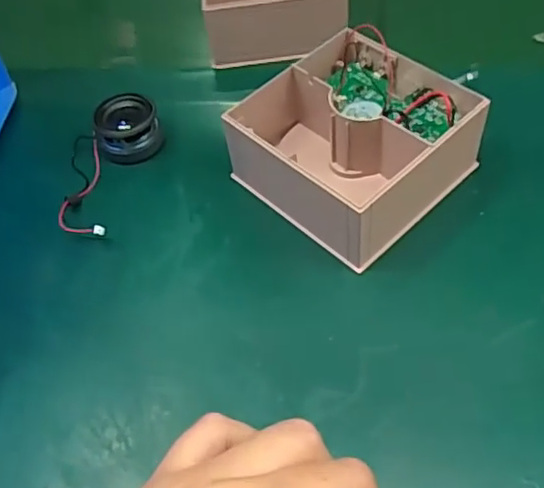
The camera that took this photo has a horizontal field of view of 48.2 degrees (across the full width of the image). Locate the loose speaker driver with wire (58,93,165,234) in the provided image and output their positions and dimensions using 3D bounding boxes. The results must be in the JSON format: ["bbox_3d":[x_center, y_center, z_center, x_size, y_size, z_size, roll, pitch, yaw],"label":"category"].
[{"bbox_3d":[-0.104,-0.047,0.364,0.055,0.025,0.094,14,68,16],"label":"loose speaker driver with wire"}]

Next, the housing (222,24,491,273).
[{"bbox_3d":[0.046,-0.057,0.338,0.106,0.051,0.113,35,64,29],"label":"housing"}]

